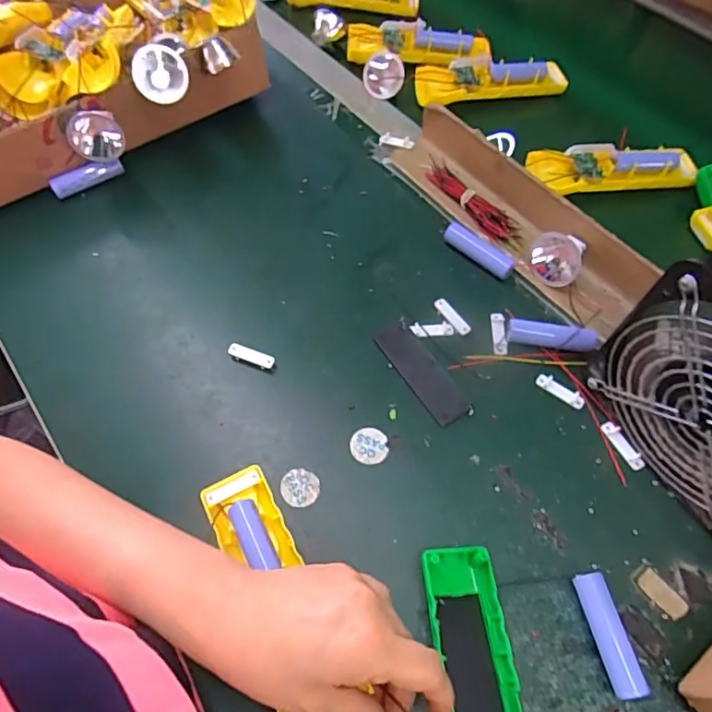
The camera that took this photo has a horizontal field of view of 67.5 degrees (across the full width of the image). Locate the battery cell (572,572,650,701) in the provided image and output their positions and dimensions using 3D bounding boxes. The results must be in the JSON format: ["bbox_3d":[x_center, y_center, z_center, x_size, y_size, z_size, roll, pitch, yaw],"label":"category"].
[{"bbox_3d":[0.148,0.165,0.317,0.019,0.017,0.065,-11,62,-5],"label":"battery cell"}]

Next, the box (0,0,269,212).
[{"bbox_3d":[-0.304,-0.255,0.505,0.405,0.113,0.242,-34,66,-17],"label":"box"}]

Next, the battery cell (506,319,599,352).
[{"bbox_3d":[0.152,-0.015,0.416,0.067,0.015,0.018,10,62,7],"label":"battery cell"}]

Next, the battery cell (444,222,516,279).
[{"bbox_3d":[0.106,-0.091,0.462,0.067,0.013,0.019,38,69,20],"label":"battery cell"}]

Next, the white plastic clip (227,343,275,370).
[{"bbox_3d":[-0.081,0.001,0.415,0.038,0.013,0.011,15,63,9],"label":"white plastic clip"}]

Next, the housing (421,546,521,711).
[{"bbox_3d":[0.071,0.194,0.299,0.045,0.027,0.160,-8,59,-3],"label":"housing"}]

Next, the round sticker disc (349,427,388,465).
[{"bbox_3d":[0.009,0.065,0.384,0.027,0.004,0.027,-1,61,1],"label":"round sticker disc"}]

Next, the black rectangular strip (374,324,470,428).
[{"bbox_3d":[0.050,0.013,0.410,0.029,0.004,0.090,-31,65,-15],"label":"black rectangular strip"}]

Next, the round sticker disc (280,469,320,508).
[{"bbox_3d":[-0.039,0.091,0.368,0.026,0.004,0.026,-1,61,1],"label":"round sticker disc"}]

